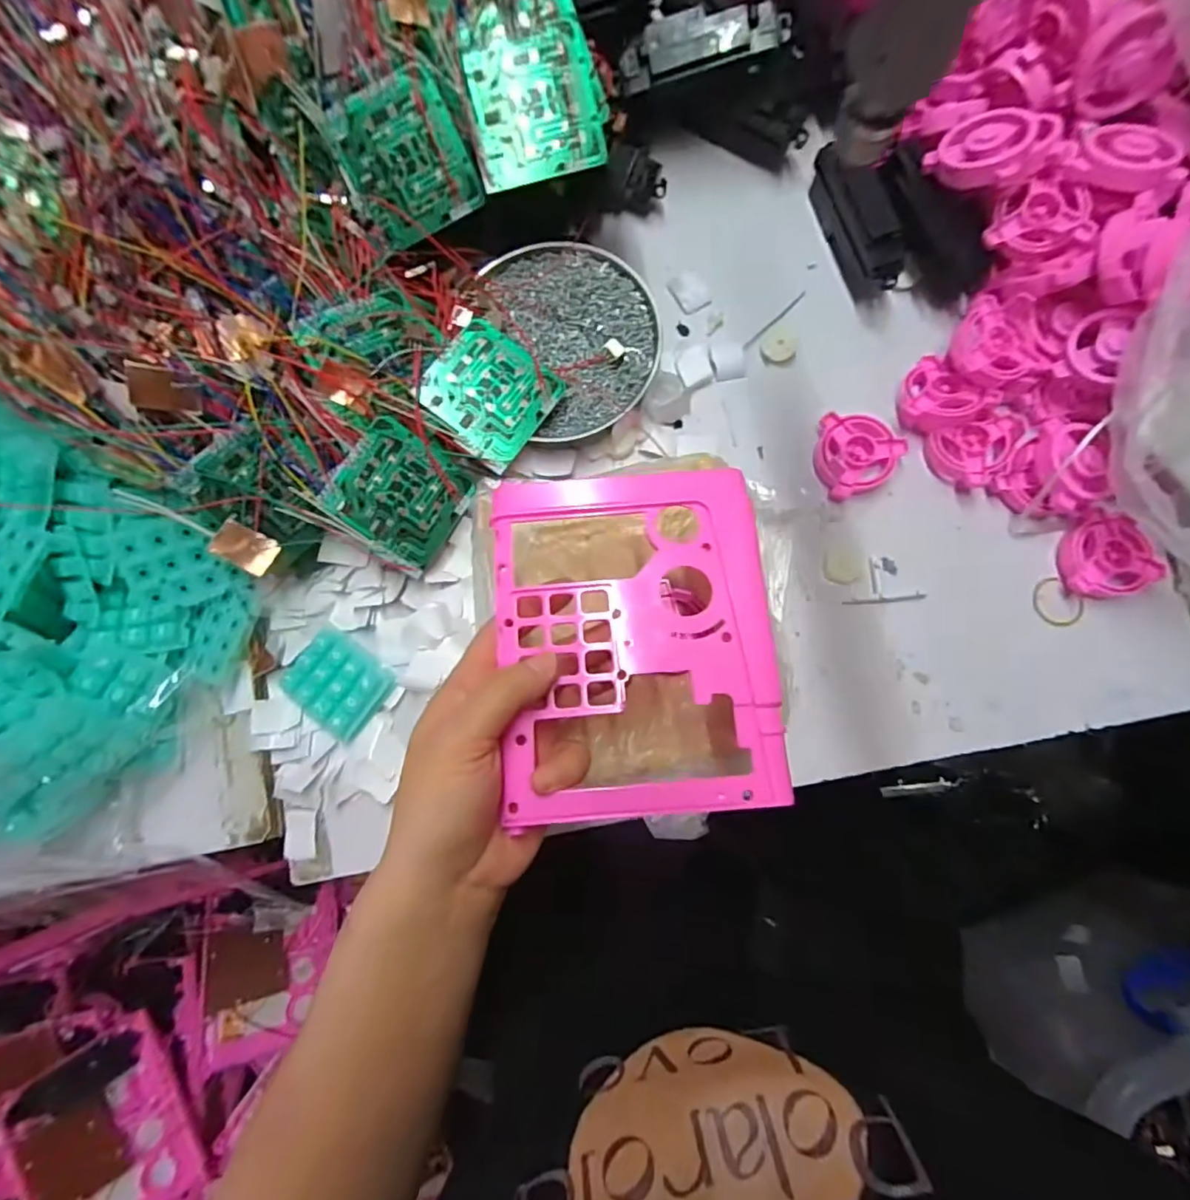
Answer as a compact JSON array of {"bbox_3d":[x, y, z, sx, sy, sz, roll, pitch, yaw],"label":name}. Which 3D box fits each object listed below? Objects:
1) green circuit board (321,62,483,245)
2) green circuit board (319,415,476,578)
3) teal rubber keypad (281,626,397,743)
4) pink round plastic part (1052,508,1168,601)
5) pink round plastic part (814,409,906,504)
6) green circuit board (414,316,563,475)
[{"bbox_3d":[-0.110,-0.257,0.331,0.067,0.005,0.071,-27,119,2],"label":"green circuit board"},{"bbox_3d":[-0.119,-0.062,0.346,0.071,0.004,0.072,34,81,-21],"label":"green circuit board"},{"bbox_3d":[-0.160,0.051,0.350,0.059,0.017,0.048,35,84,6],"label":"teal rubber keypad"},{"bbox_3d":[0.310,-0.025,0.346,0.049,0.018,0.052,0,82,2],"label":"pink round plastic part"},{"bbox_3d":[0.168,-0.090,0.364,0.053,0.015,0.053,10,82,3],"label":"pink round plastic part"},{"bbox_3d":[-0.066,-0.129,0.352,0.070,0.004,0.073,36,81,-7],"label":"green circuit board"}]

